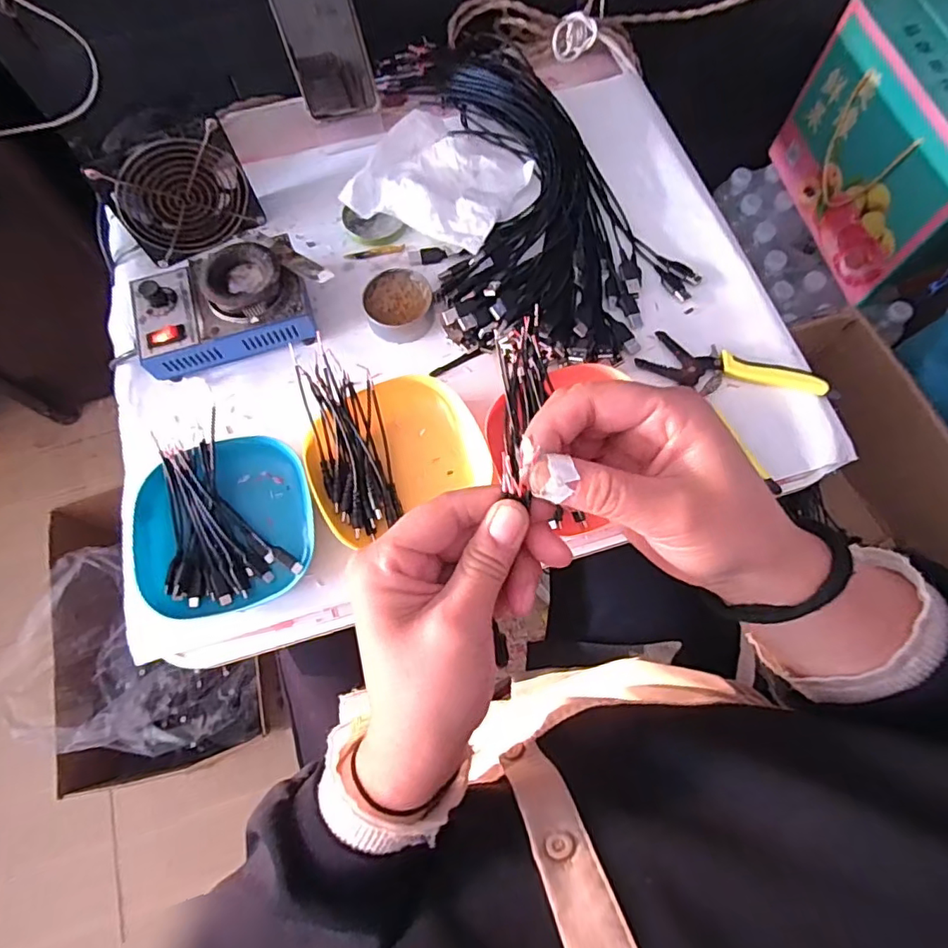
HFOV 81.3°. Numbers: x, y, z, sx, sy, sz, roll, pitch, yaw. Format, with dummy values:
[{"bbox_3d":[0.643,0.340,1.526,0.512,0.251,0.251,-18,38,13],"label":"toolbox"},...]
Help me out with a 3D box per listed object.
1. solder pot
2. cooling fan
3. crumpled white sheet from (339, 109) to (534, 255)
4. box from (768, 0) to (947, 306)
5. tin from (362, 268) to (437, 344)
[{"bbox_3d":[-0.219,-0.159,0.507,0.173,0.062,0.108,-17,72,-4],"label":"solder pot"},{"bbox_3d":[-0.271,-0.263,0.512,0.117,0.109,0.035,-28,73,-7],"label":"cooling fan"},{"bbox_3d":[-0.028,-0.301,0.560,0.154,0.032,0.150,26,74,10],"label":"crumpled white sheet"},{"bbox_3d":[0.609,-0.457,0.783,0.159,0.243,0.324,-14,72,-3],"label":"box"},{"bbox_3d":[-0.070,-0.159,0.520,0.062,0.021,0.065,0,72,1],"label":"tin"}]

